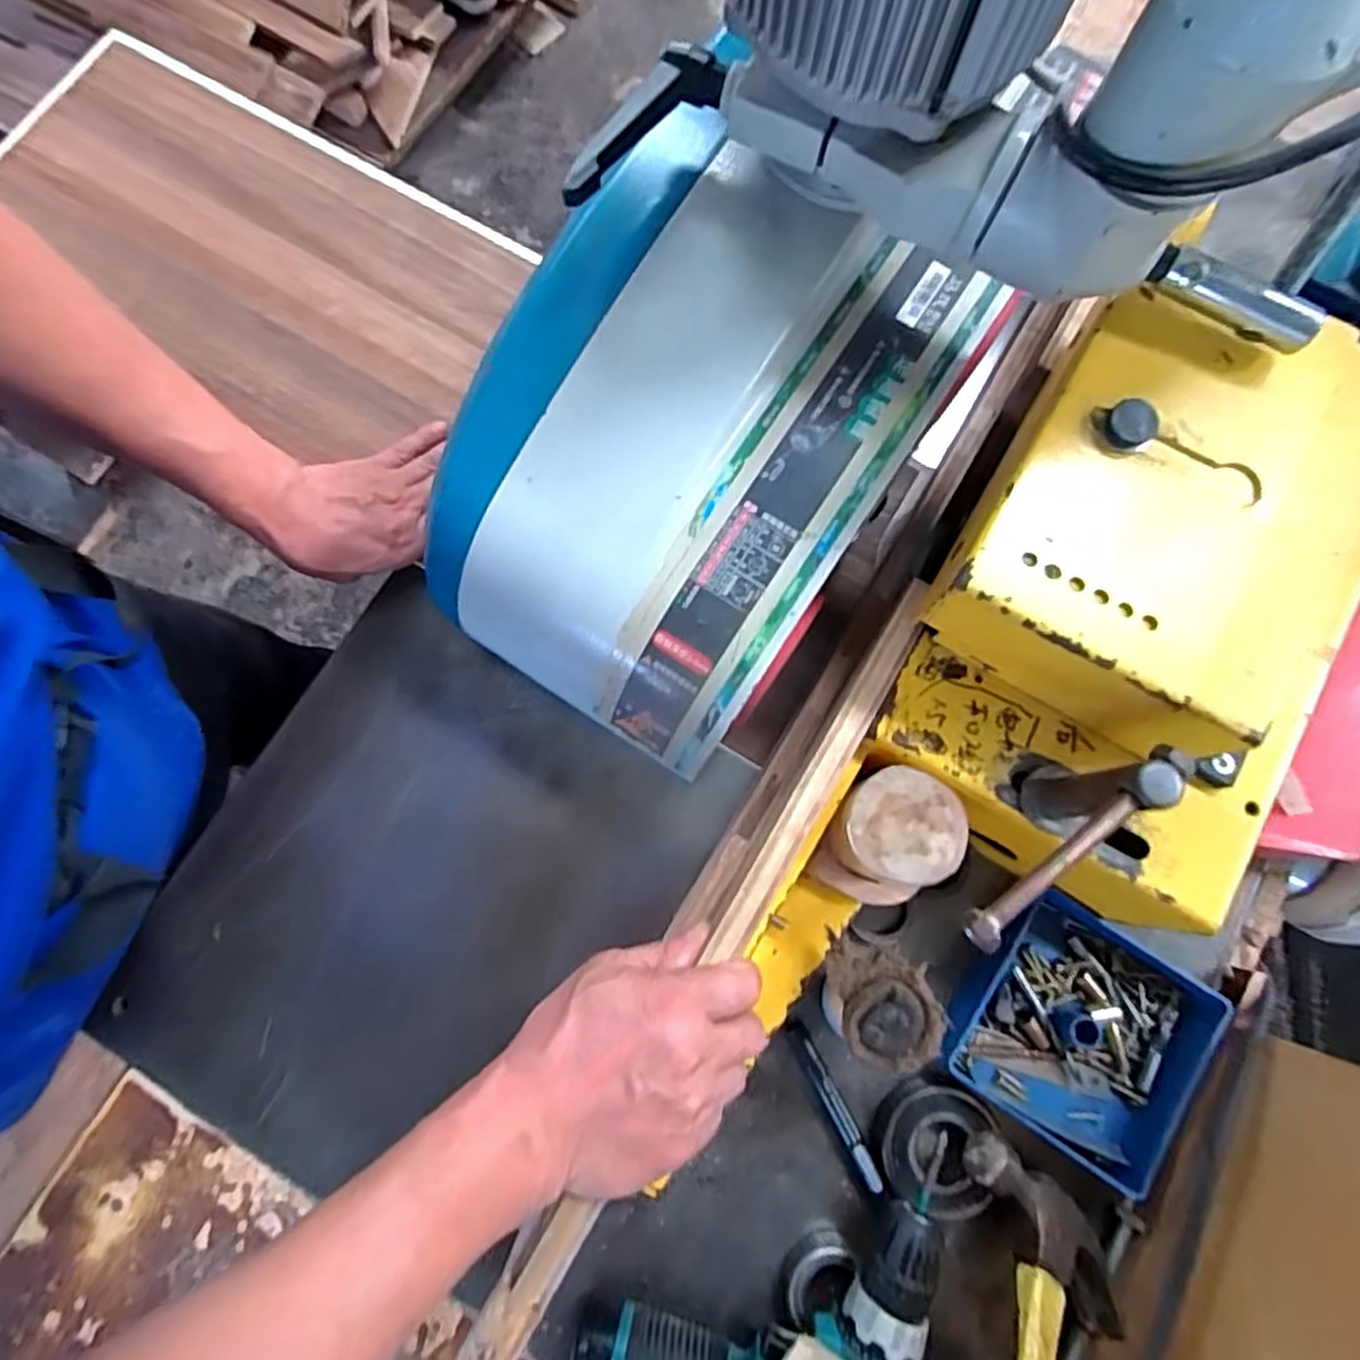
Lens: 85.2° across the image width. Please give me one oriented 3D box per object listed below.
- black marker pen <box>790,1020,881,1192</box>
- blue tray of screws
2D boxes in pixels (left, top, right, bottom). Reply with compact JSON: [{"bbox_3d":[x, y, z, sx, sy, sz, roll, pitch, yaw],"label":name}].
[{"bbox_3d":[0.101,0.277,0.487,0.013,0.018,0.108,-26,79,-5],"label":"black marker pen"},{"bbox_3d":[0.265,0.232,0.486,0.143,0.033,0.141,31,80,7],"label":"blue tray of screws"}]

